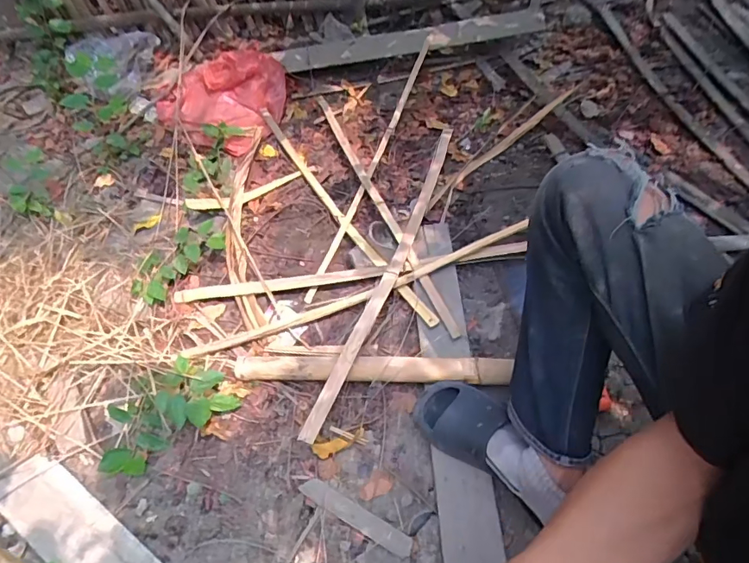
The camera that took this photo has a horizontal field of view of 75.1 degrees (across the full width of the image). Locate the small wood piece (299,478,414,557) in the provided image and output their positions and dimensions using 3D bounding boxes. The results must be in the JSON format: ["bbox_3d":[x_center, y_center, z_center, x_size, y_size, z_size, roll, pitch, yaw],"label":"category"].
[{"bbox_3d":[-0.033,0.399,0.834,0.212,0.004,0.034,22,62,21],"label":"small wood piece"}]

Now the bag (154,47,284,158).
[{"bbox_3d":[-0.447,-0.562,1.447,0.356,0.137,0.332,29,60,19],"label":"bag"}]

